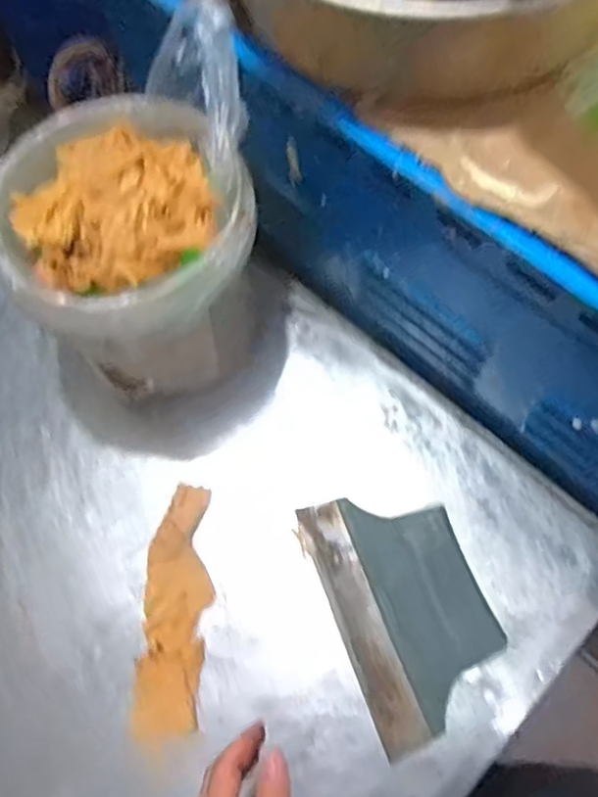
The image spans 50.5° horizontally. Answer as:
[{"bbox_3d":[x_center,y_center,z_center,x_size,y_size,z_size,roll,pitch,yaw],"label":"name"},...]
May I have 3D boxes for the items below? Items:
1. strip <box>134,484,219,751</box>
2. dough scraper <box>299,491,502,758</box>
[{"bbox_3d":[-0.105,0.177,0.542,0.054,0.014,0.204,0,66,3],"label":"strip"},{"bbox_3d":[0.090,0.171,0.535,0.121,0.014,0.199,-20,66,-6],"label":"dough scraper"}]

